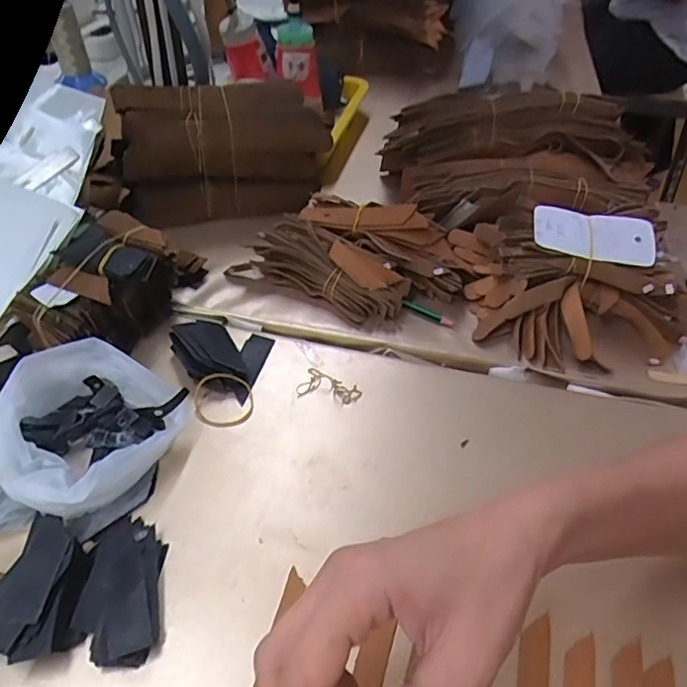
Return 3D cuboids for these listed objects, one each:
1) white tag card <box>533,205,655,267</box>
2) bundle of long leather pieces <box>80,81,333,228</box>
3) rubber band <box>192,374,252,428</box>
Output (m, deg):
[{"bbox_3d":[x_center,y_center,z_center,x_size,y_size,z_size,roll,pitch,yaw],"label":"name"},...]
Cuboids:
[{"bbox_3d":[0.223,-0.095,0.500,0.101,0.009,0.051,6,64,6],"label":"white tag card"},{"bbox_3d":[-0.145,-0.198,0.601,0.253,0.123,0.093,-4,45,-7],"label":"bundle of long leather pieces"},{"bbox_3d":[-0.094,0.045,0.440,0.046,0.011,0.044,3,63,-5],"label":"rubber band"}]

